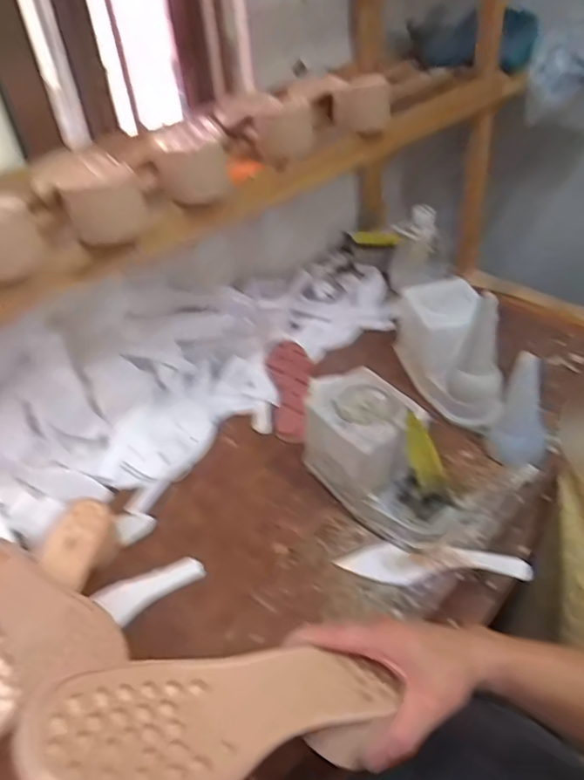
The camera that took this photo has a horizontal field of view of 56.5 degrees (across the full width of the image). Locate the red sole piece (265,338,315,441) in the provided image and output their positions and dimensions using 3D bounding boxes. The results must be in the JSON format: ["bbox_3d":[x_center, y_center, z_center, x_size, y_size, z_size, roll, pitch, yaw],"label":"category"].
[{"bbox_3d":[0.000,-0.005,0.813,0.065,0.016,0.202,-5,42,0],"label":"red sole piece"}]

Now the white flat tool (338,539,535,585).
[{"bbox_3d":[0.156,0.196,0.591,0.204,0.018,0.046,5,50,8],"label":"white flat tool"}]

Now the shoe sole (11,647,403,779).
[{"bbox_3d":[-0.042,0.199,0.333,0.232,0.046,0.086,10,33,-34],"label":"shoe sole"}]

